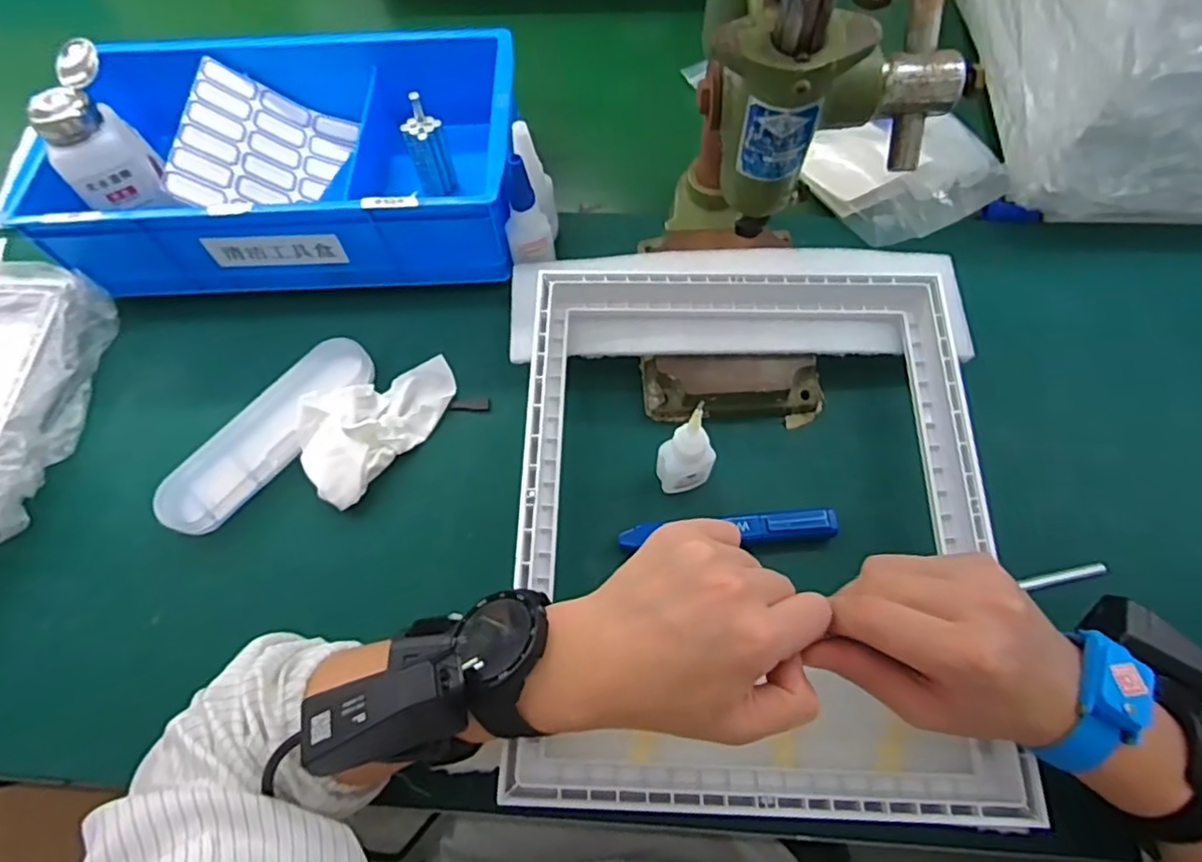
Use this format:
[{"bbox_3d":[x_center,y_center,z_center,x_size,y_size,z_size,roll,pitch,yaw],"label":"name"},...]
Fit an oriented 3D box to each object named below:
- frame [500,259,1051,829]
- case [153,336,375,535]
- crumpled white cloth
[{"bbox_3d":[0.089,0.039,0.389,0.273,0.035,0.348,1,68,2],"label":"frame"},{"bbox_3d":[-0.243,0.001,0.465,0.055,0.026,0.175,36,74,15],"label":"case"},{"bbox_3d":[-0.165,-0.012,0.462,0.068,0.035,0.126,37,74,15],"label":"crumpled white cloth"}]

